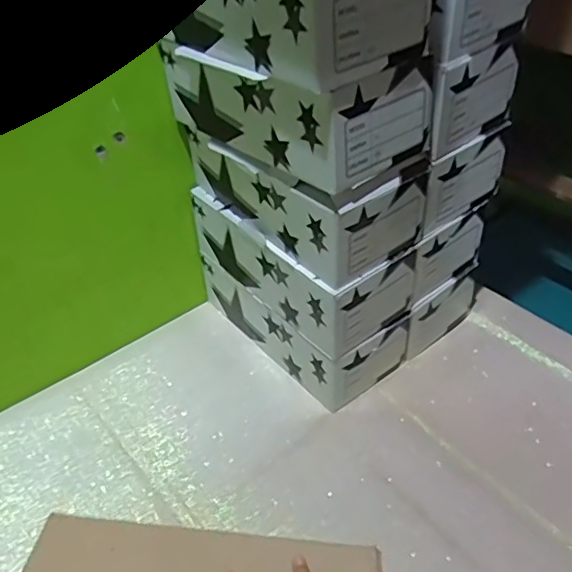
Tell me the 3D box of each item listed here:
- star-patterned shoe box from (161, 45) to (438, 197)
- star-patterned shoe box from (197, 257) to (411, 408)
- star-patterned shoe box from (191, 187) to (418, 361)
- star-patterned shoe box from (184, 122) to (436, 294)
[{"bbox_3d":[0.003,-0.191,0.574,0.133,0.095,0.259,-27,45,-27],"label":"star-patterned shoe box"},{"bbox_3d":[0.015,0.033,0.753,0.121,0.090,0.267,-31,47,-30],"label":"star-patterned shoe box"},{"bbox_3d":[0.009,-0.038,0.692,0.119,0.097,0.263,-31,47,-30],"label":"star-patterned shoe box"},{"bbox_3d":[0.015,-0.116,0.640,0.133,0.091,0.262,-27,45,-27],"label":"star-patterned shoe box"}]

